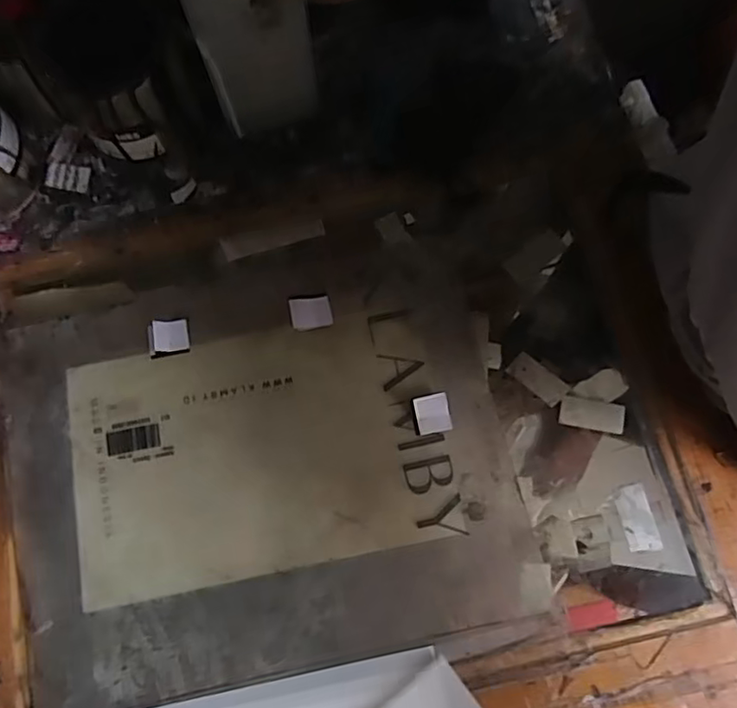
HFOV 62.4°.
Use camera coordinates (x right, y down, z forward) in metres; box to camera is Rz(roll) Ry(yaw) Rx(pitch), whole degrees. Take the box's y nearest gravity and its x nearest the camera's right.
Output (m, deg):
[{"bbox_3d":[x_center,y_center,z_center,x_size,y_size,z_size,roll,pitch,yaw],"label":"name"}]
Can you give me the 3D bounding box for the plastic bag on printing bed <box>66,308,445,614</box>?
[{"bbox_3d":[-0.105,0.084,0.534,0.305,0.008,0.209,-11,75,-1],"label":"plastic bag on printing bed"}]

